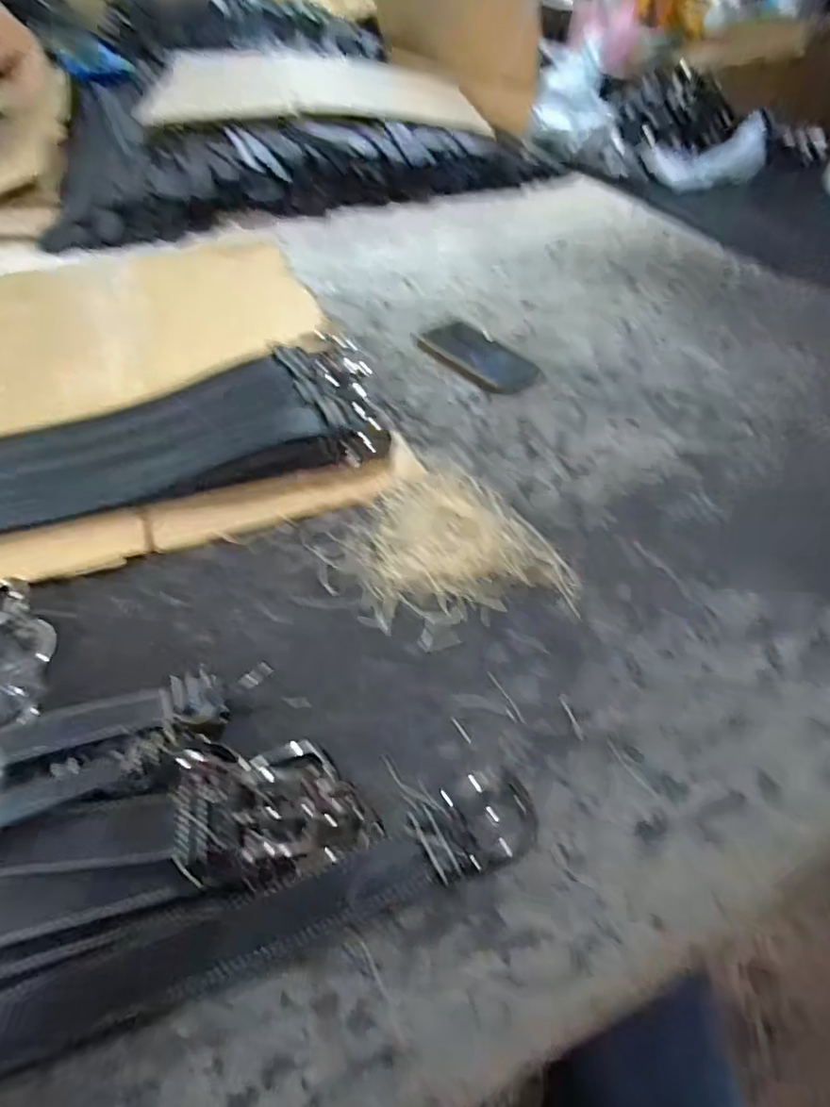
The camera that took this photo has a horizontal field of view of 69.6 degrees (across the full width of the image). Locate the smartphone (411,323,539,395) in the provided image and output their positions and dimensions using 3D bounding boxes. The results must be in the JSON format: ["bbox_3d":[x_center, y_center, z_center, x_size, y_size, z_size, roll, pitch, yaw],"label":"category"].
[{"bbox_3d":[0.080,-0.253,0.766,0.095,0.004,0.177,-31,55,-27],"label":"smartphone"}]

